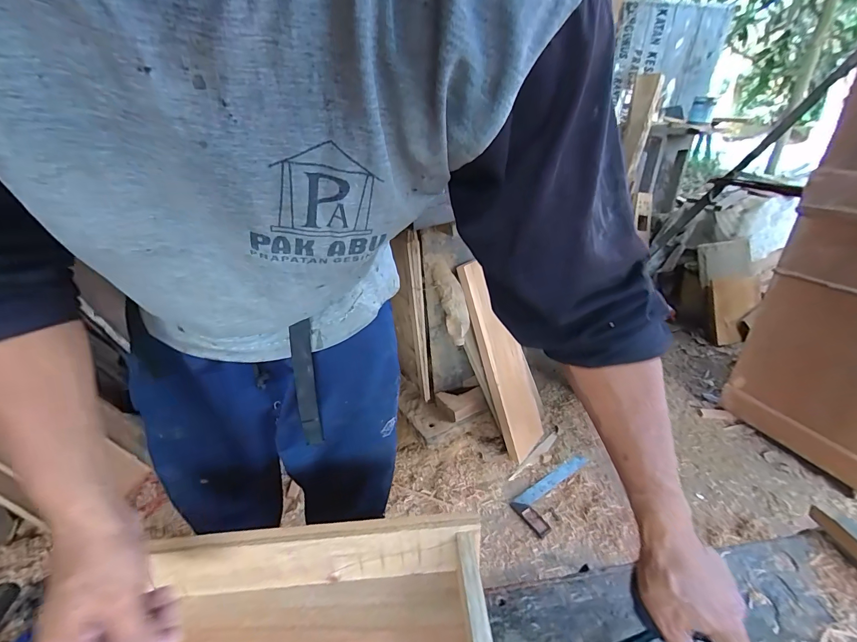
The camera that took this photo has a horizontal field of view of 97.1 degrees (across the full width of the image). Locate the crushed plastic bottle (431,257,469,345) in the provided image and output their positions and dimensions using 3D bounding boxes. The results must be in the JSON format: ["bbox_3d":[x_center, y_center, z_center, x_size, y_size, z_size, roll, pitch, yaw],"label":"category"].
[{"bbox_3d":[0.067,-0.051,1.051,0.068,0.235,0.048,-15,-4,-26],"label":"crushed plastic bottle"}]

